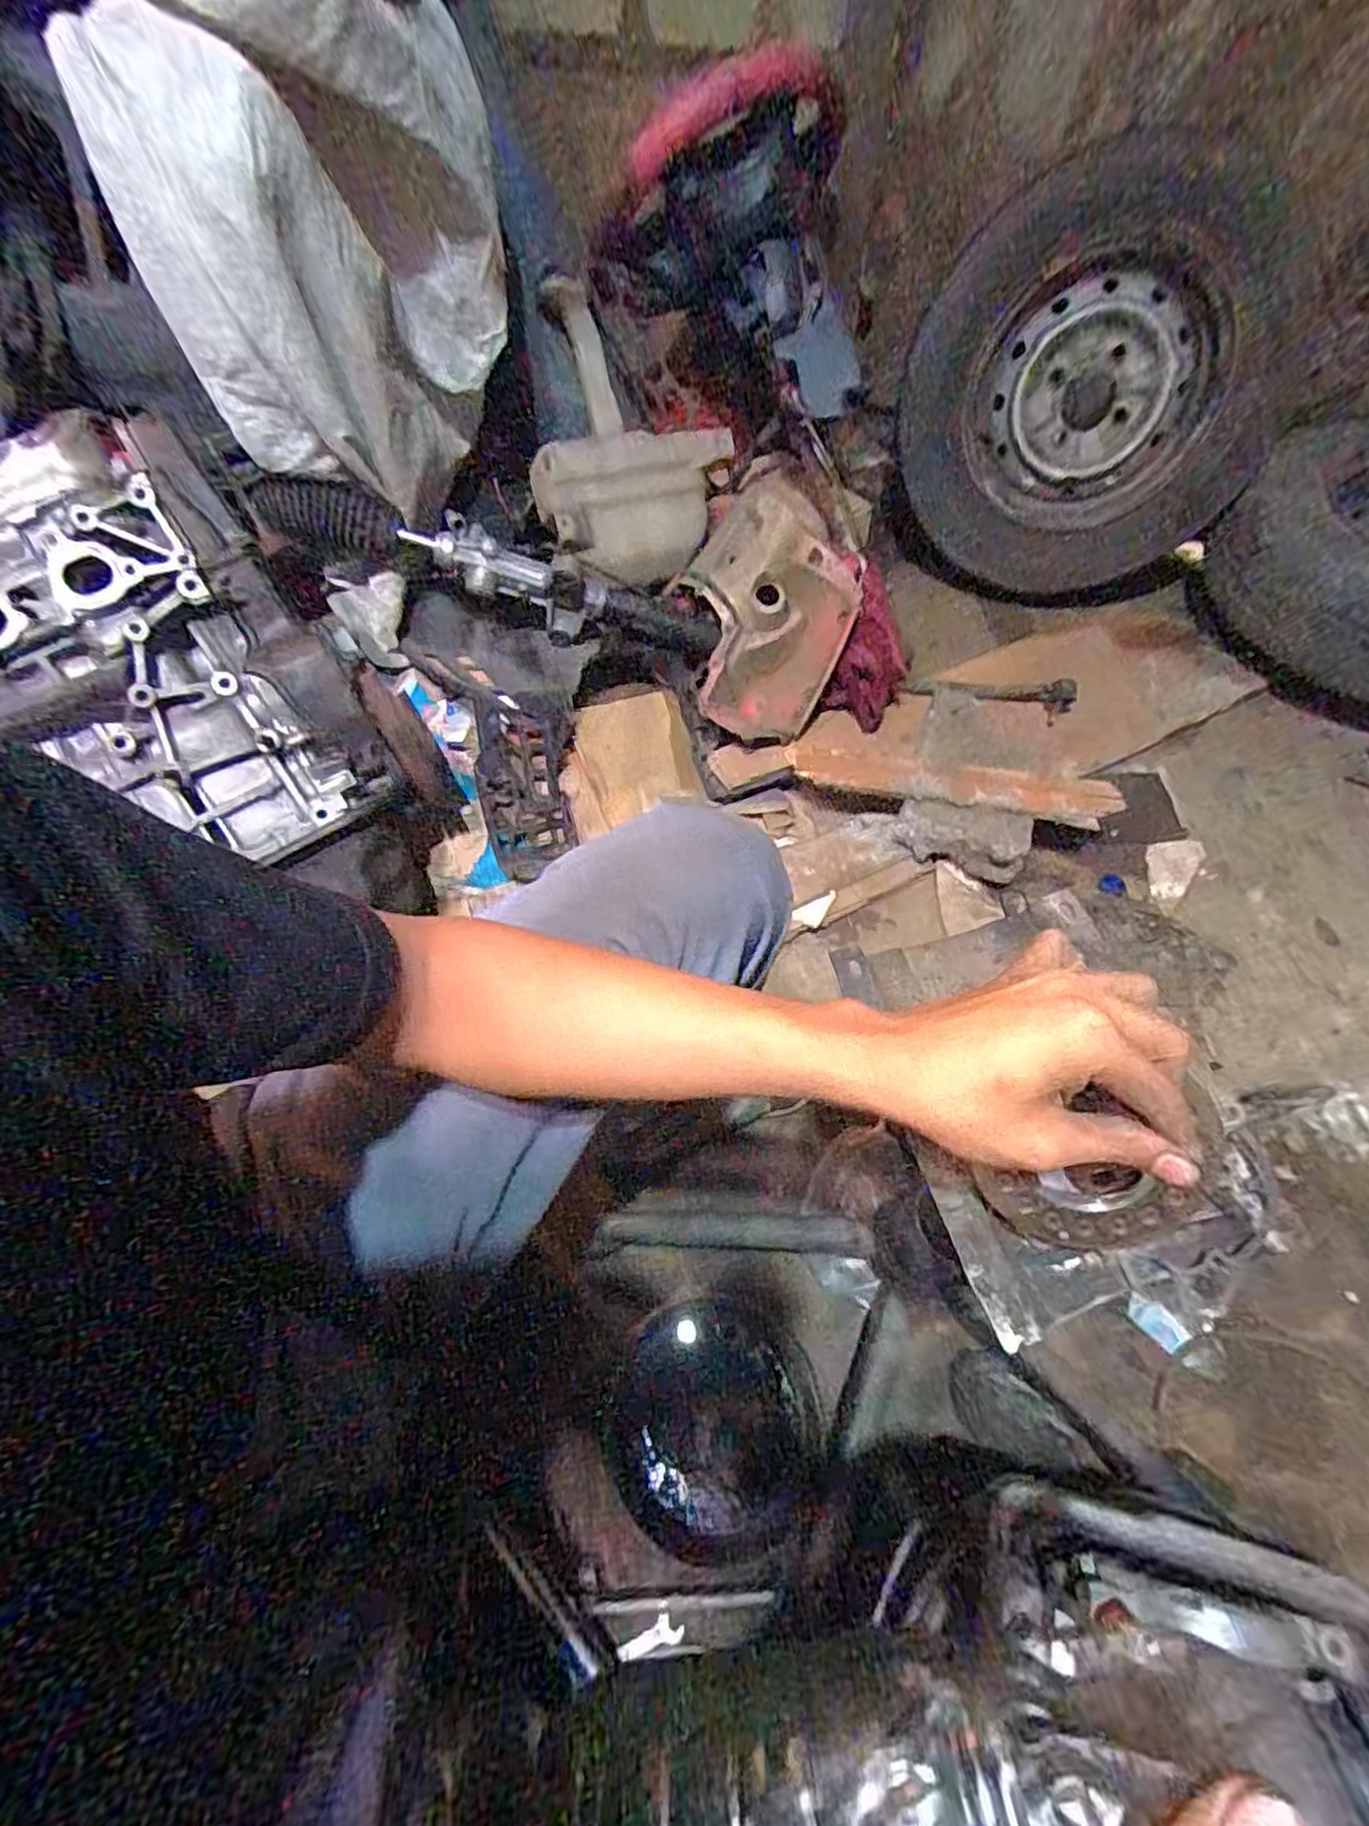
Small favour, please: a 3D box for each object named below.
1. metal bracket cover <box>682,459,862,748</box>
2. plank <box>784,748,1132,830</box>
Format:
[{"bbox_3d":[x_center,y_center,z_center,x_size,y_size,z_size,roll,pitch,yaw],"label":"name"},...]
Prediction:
[{"bbox_3d":[0.116,-0.444,0.992,0.246,0.069,0.362,26,101,6],"label":"metal bracket cover"},{"bbox_3d":[0.344,-0.170,0.916,0.405,0.031,0.068,10,61,13],"label":"plank"}]

